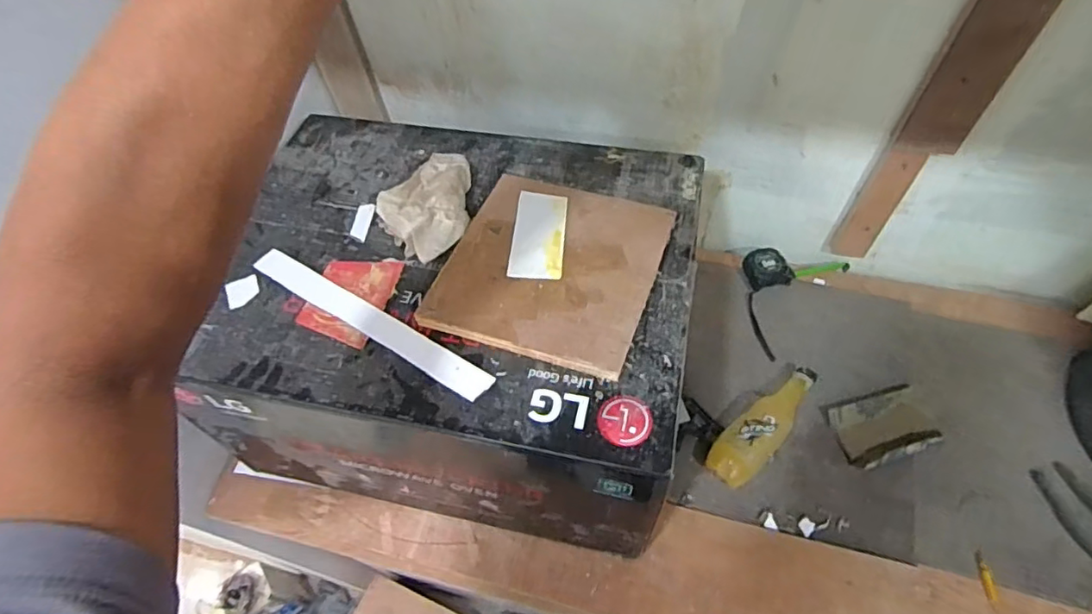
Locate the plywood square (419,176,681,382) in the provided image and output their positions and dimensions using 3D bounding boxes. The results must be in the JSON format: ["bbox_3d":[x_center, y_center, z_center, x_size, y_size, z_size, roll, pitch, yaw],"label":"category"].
[{"bbox_3d":[0.006,-0.050,0.602,0.212,0.018,0.222,14,60,13],"label":"plywood square"}]

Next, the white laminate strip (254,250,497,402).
[{"bbox_3d":[-0.185,0.011,0.593,0.304,0.005,0.033,26,56,21],"label":"white laminate strip"}]

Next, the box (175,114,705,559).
[{"bbox_3d":[-0.102,0.004,0.726,0.522,0.269,0.430,9,60,10],"label":"box"}]

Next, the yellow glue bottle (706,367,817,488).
[{"bbox_3d":[0.309,0.164,0.806,0.215,0.053,0.062,-39,63,-18],"label":"yellow glue bottle"}]

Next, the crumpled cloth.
[{"bbox_3d":[-0.142,-0.128,0.663,0.105,0.045,0.163,-3,58,2],"label":"crumpled cloth"}]

